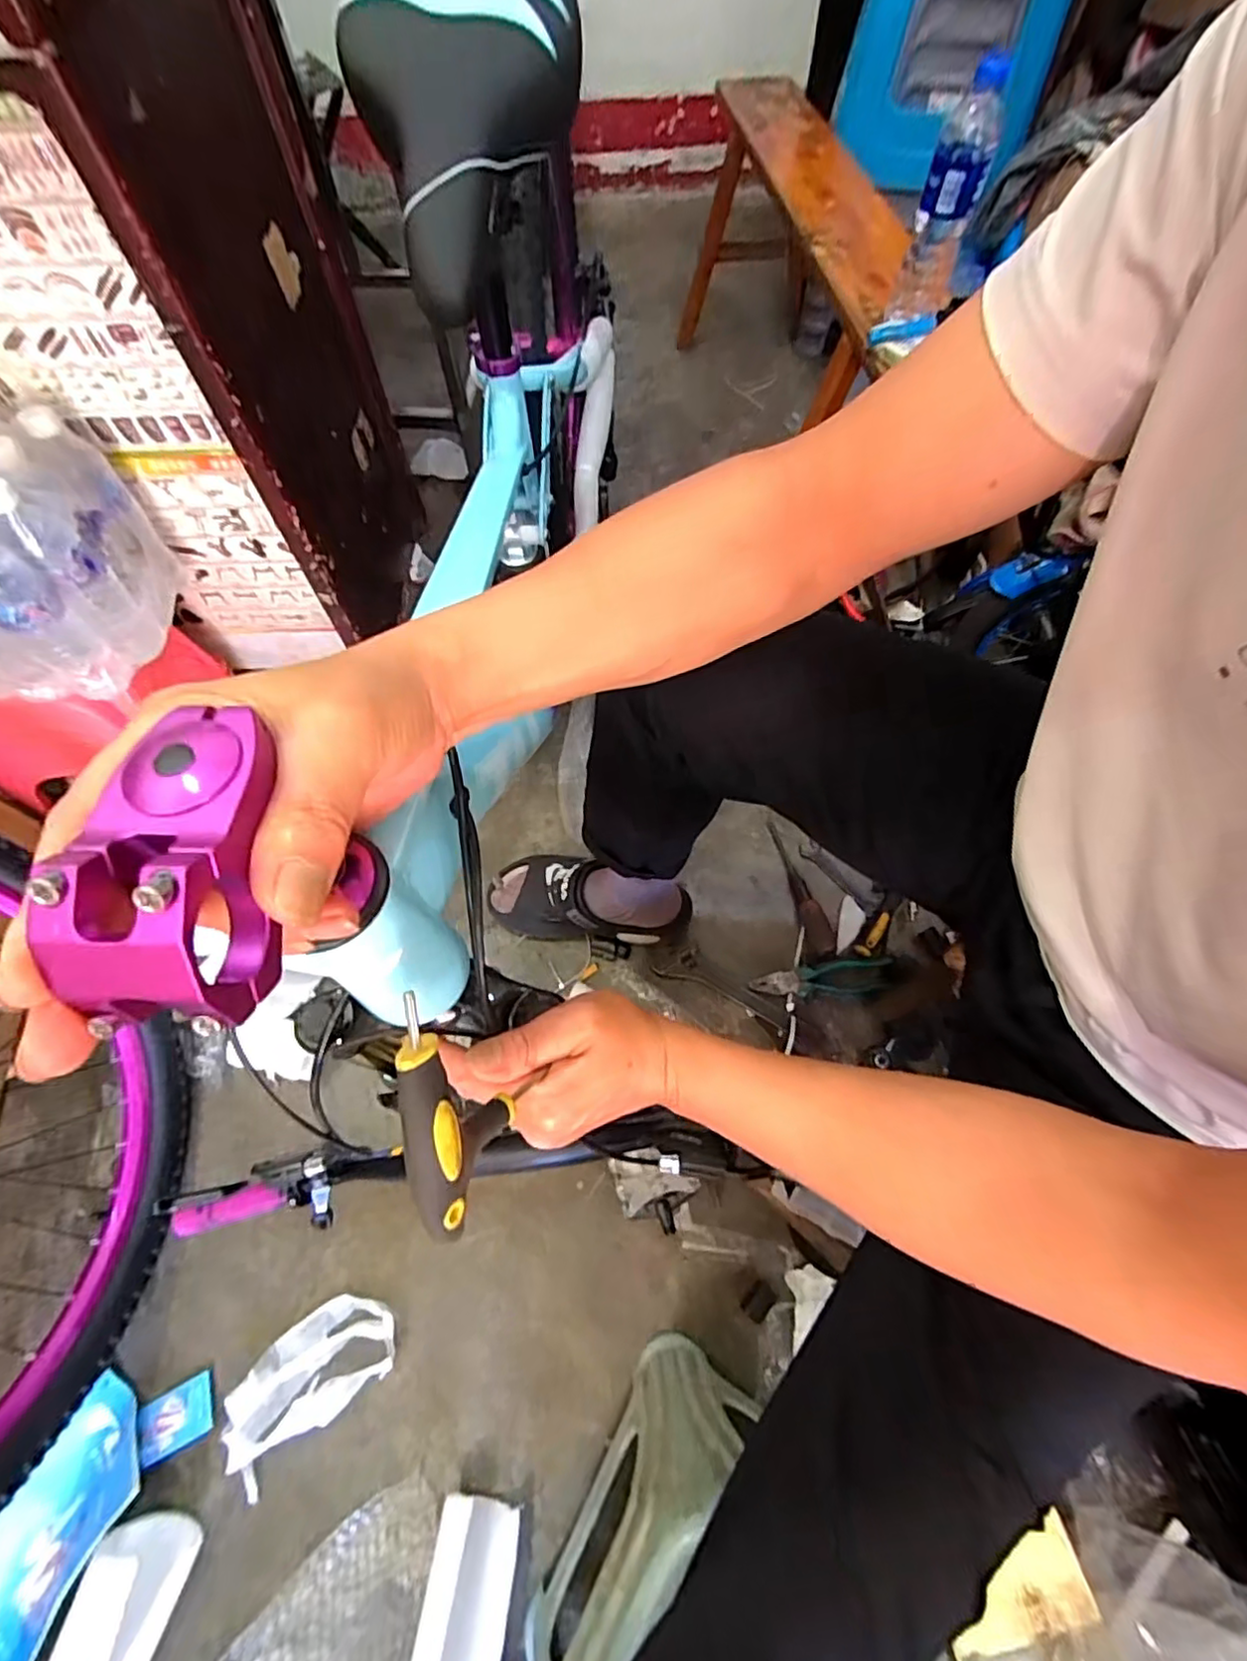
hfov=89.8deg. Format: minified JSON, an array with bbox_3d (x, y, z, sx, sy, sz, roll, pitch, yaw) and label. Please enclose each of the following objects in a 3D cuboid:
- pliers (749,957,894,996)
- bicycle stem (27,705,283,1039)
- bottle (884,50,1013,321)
[{"bbox_3d":[0.261,0.195,0.818,0.186,0.025,0.045,-5,63,-3],"label":"pliers"},{"bbox_3d":[-0.119,0.008,0.172,0.041,0.042,0.082,0,63,0],"label":"bicycle stem"},{"bbox_3d":[0.376,-0.727,0.721,0.062,0.202,0.067,18,64,9],"label":"bottle"}]

